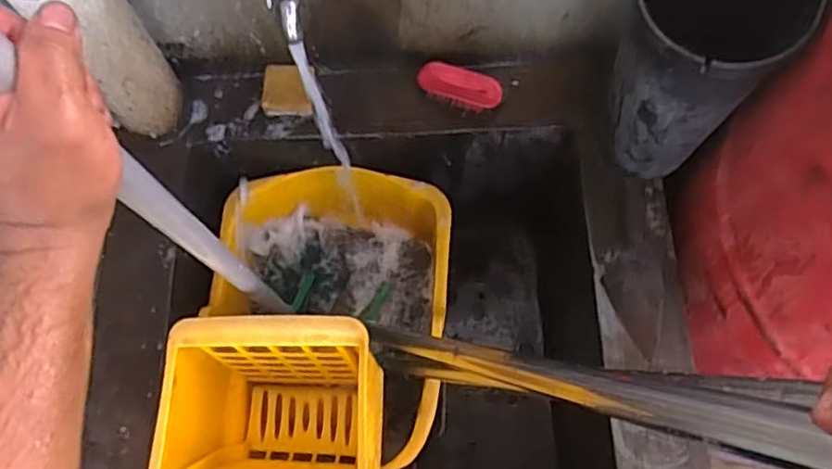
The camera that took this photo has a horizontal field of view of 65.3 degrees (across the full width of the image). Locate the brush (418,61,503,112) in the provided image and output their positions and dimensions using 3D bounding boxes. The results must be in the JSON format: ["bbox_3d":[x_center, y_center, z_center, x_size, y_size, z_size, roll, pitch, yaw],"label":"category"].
[{"bbox_3d":[0.071,-0.233,1.036,0.138,0.047,0.060,13,72,6],"label":"brush"}]

